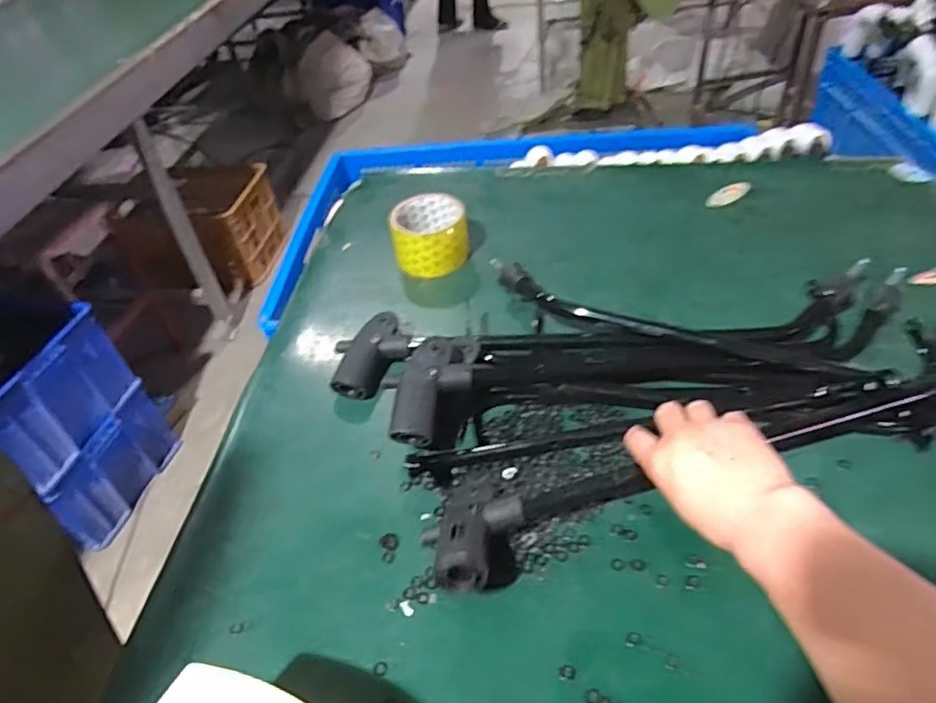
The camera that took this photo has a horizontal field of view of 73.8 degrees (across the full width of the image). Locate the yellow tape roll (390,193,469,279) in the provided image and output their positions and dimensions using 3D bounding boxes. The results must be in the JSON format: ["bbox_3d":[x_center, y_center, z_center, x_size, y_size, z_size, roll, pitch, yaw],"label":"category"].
[{"bbox_3d":[-0.044,-0.135,0.728,0.083,0.060,0.083,-4,45,4],"label":"yellow tape roll"}]

